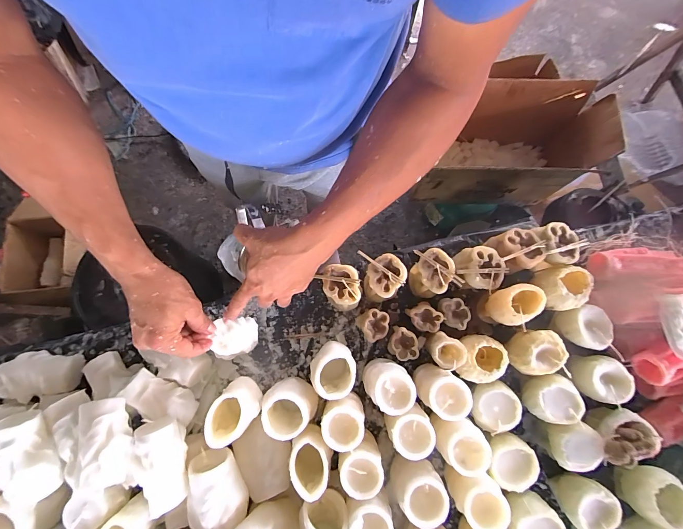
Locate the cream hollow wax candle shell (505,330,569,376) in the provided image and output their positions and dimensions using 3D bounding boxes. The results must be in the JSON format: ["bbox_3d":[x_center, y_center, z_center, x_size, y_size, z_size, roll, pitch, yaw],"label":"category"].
[{"bbox_3d":[0.317,0.142,0.504,0.088,0.050,0.071,-38,82,-8],"label":"cream hollow wax candle shell"}]

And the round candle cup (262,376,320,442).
[{"bbox_3d":[-0.083,0.222,0.492,0.073,0.101,0.069,0,79,-1],"label":"round candle cup"}]

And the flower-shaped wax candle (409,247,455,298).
[{"bbox_3d":[0.151,0.019,0.531,0.062,0.066,0.080,29,80,4],"label":"flower-shaped wax candle"}]

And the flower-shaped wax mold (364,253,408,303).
[{"bbox_3d":[0.065,0.025,0.540,0.073,0.083,0.080,39,81,6],"label":"flower-shaped wax mold"}]

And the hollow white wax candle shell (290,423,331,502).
[{"bbox_3d":[-0.047,0.287,0.469,0.052,0.087,0.086,-7,79,-3],"label":"hollow white wax candle shell"}]

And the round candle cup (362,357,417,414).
[{"bbox_3d":[0.073,0.190,0.499,0.070,0.110,0.064,0,79,-1],"label":"round candle cup"}]

